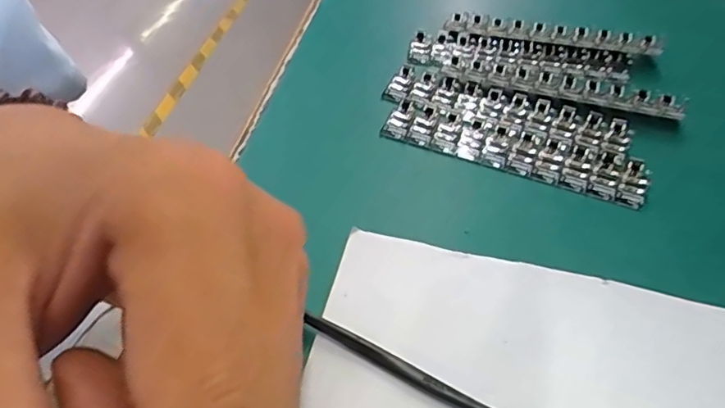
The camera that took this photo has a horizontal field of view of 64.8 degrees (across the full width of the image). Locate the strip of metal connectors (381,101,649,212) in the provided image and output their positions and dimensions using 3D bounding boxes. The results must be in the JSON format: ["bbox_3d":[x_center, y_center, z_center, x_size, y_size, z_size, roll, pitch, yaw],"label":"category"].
[{"bbox_3d":[0.063,-0.023,0.243,0.107,0.008,0.022,19,49,15],"label":"strip of metal connectors"}]

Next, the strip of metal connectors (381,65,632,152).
[{"bbox_3d":[0.064,-0.044,0.258,0.107,0.004,0.026,20,49,16],"label":"strip of metal connectors"}]

